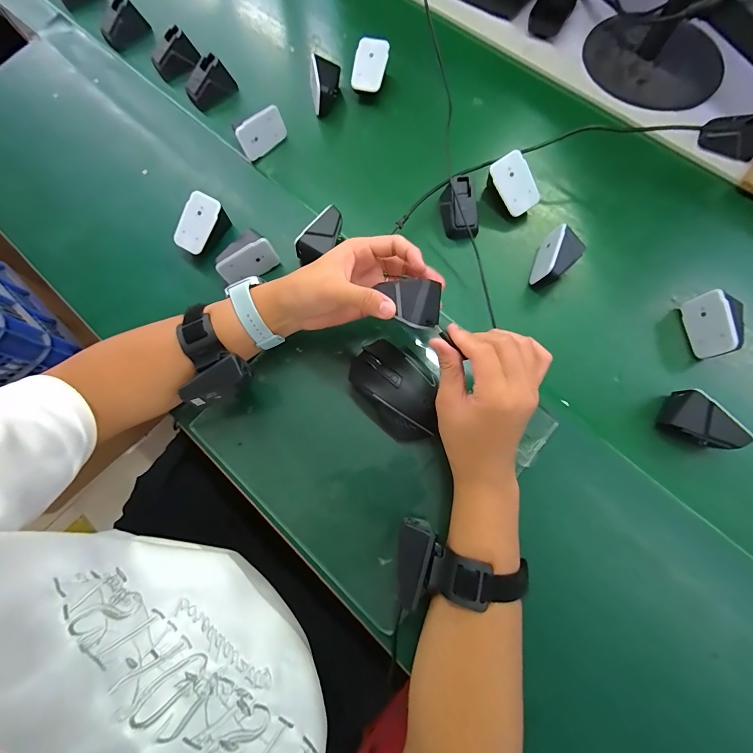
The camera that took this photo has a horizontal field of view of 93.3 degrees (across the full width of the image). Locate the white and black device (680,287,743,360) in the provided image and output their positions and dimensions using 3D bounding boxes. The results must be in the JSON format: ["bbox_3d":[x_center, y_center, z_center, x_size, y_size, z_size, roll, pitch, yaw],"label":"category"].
[{"bbox_3d":[0.373,-0.056,0.391,0.041,0.047,0.070,-5,75,1],"label":"white and black device"}]

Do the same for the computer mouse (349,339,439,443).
[{"bbox_3d":[0.021,0.017,0.380,0.072,0.056,0.108,-42,78,-9],"label":"computer mouse"}]

